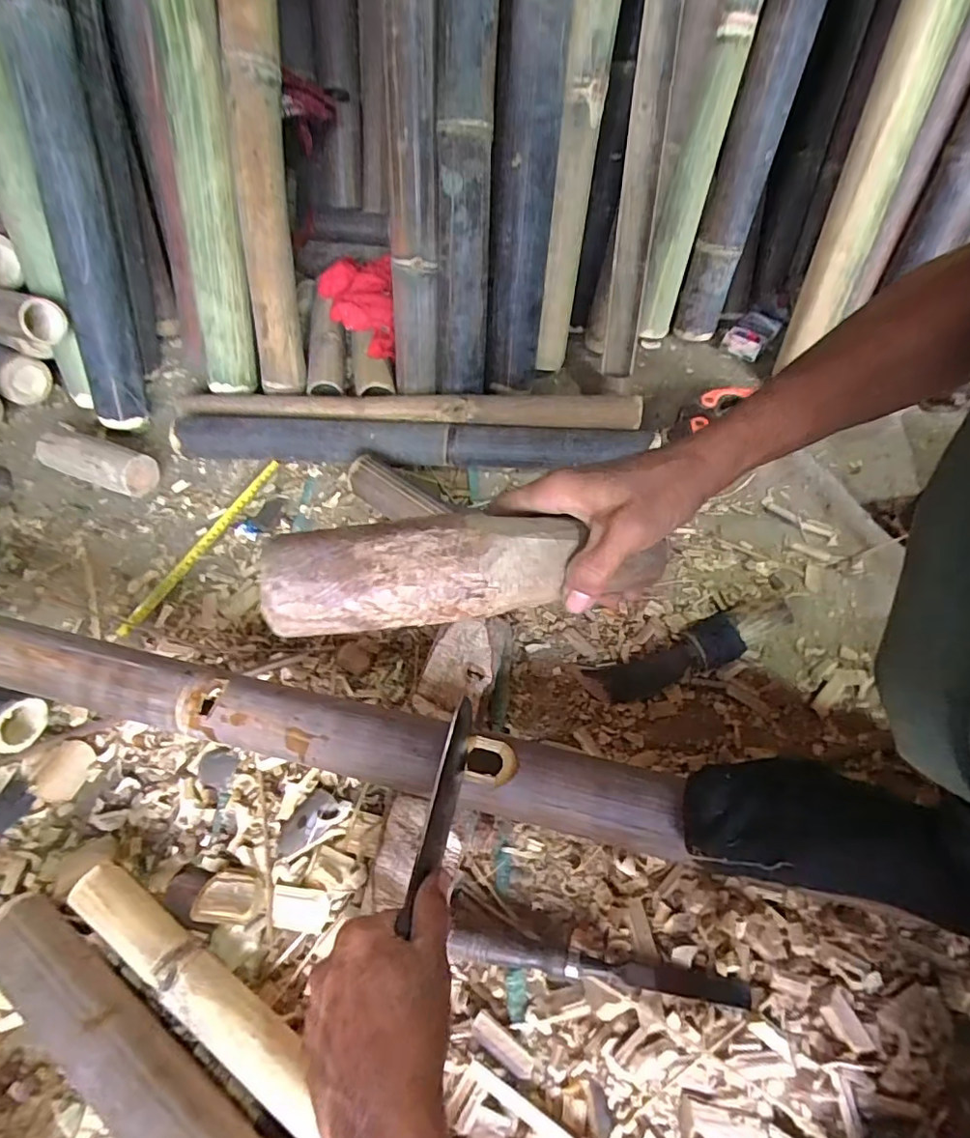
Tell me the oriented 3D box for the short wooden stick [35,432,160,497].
[{"bbox_3d":[-0.533,-0.142,0.751,0.170,0.063,0.057,13,58,10],"label":"short wooden stick"}]

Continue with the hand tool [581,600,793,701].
[{"bbox_3d":[0.222,0.086,0.589,0.219,0.031,0.047,-24,59,2],"label":"hand tool"}]

